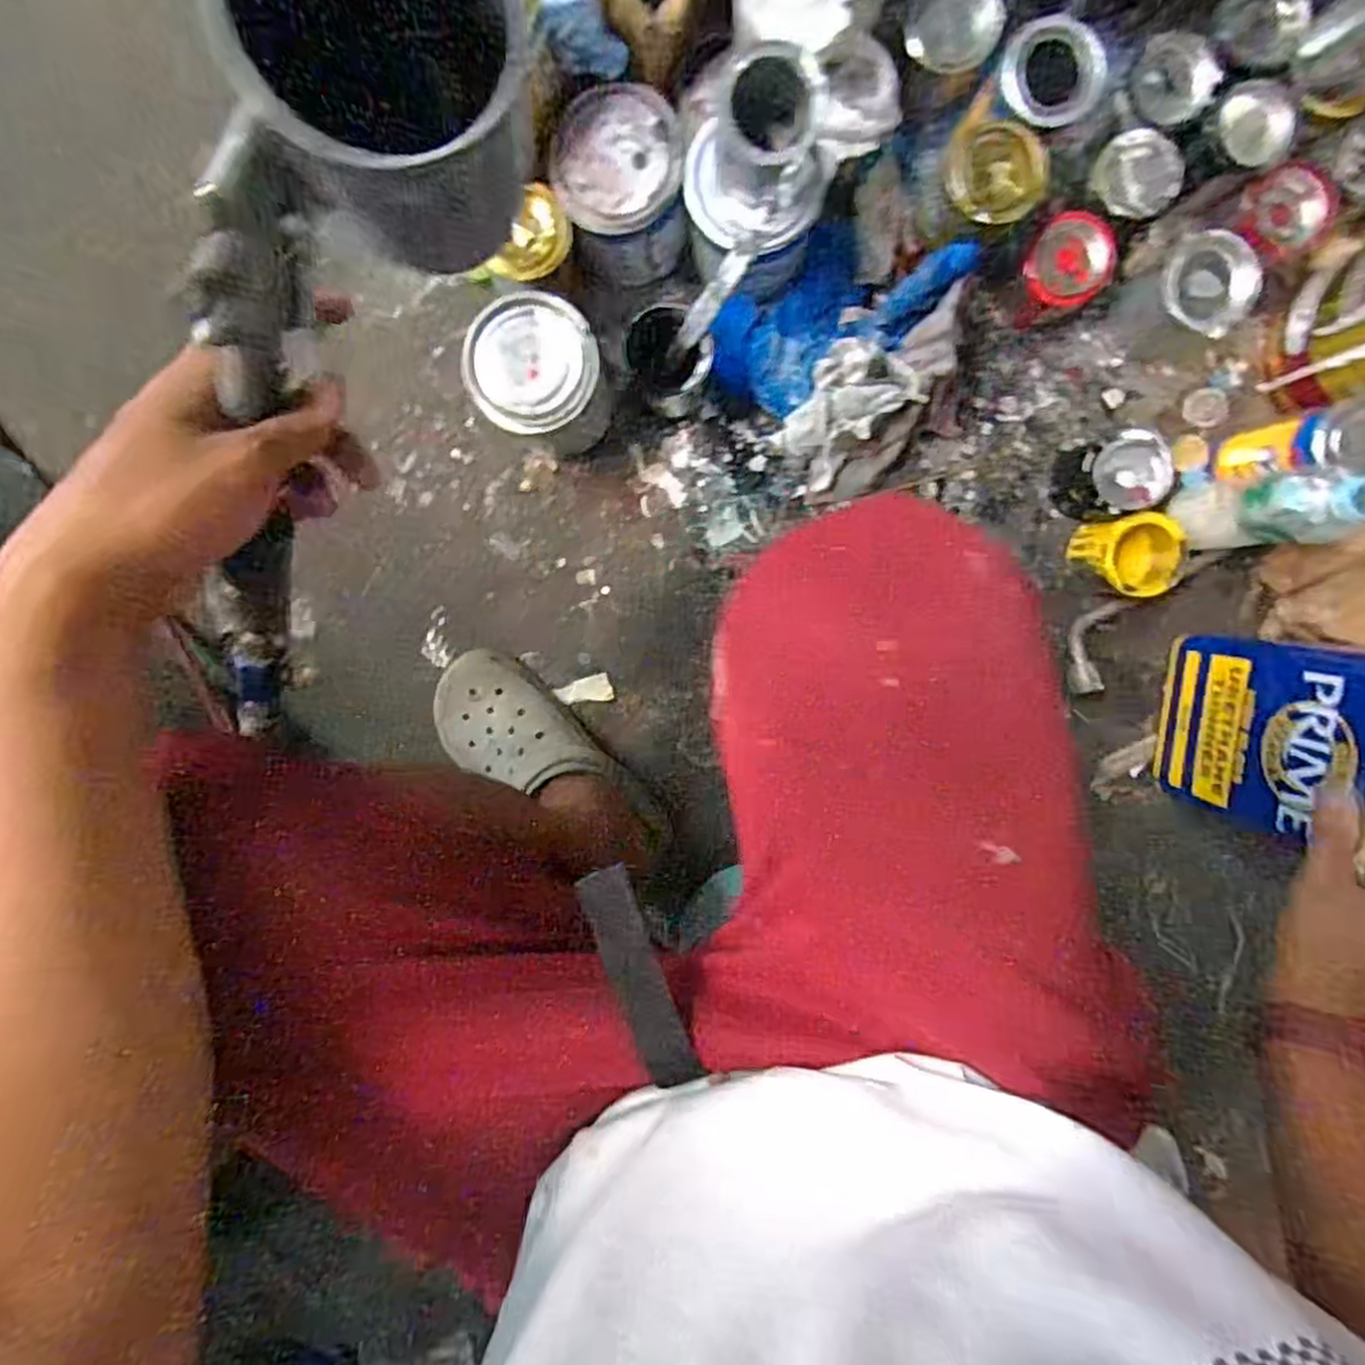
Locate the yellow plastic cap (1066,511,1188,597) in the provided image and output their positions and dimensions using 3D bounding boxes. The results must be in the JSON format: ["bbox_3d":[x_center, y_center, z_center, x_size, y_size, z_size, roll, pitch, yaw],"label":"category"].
[{"bbox_3d":[0.426,-0.121,0.699,0.087,0.065,0.073,1,99,0],"label":"yellow plastic cap"}]

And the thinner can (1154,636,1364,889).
[{"bbox_3d":[0.528,0.055,0.613,0.103,0.246,0.159,9,98,-2],"label":"thinner can"}]

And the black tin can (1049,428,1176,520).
[{"bbox_3d":[0.396,-0.192,0.685,0.071,0.080,0.071,0,99,0],"label":"black tin can"}]

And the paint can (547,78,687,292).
[{"bbox_3d":[-0.050,-0.404,0.615,0.098,0.118,0.098,0,99,0],"label":"paint can"}]

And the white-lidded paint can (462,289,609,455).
[{"bbox_3d":[-0.122,-0.265,0.654,0.104,0.141,0.104,0,99,0],"label":"white-lidded paint can"}]

